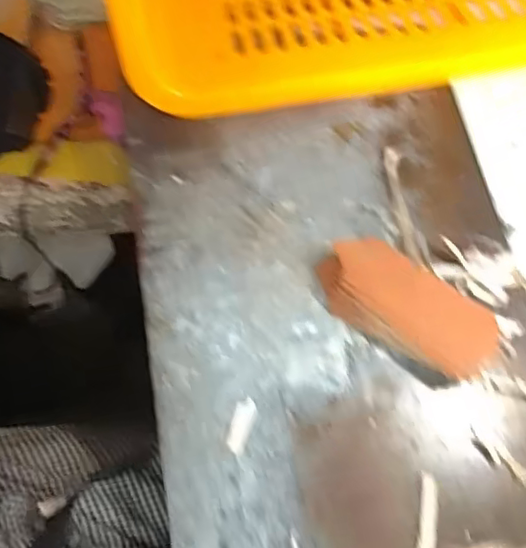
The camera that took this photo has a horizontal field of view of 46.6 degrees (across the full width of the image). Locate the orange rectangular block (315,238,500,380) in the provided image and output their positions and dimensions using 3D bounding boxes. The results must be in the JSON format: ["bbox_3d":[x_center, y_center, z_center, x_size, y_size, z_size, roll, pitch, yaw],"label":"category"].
[{"bbox_3d":[0.088,0.022,0.385,0.116,0.040,0.045,32,71,14],"label":"orange rectangular block"}]

